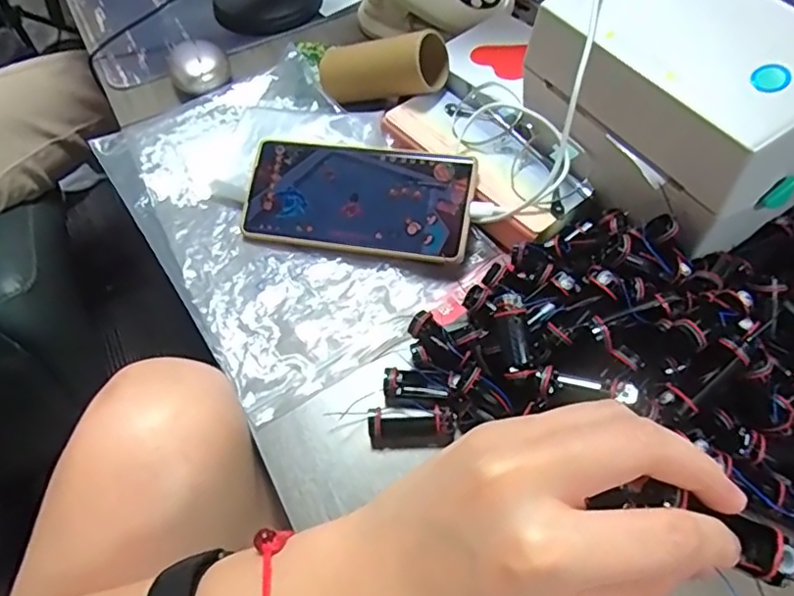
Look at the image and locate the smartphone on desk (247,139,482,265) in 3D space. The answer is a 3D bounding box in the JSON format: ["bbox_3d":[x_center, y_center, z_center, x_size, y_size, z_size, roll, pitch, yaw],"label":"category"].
[{"bbox_3d":[-0.029,-0.070,0.421,0.162,0.006,0.077,7,82,12],"label":"smartphone on desk"}]

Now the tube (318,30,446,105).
[{"bbox_3d":[-0.016,-0.183,0.471,0.104,0.049,0.044,-2,54,23],"label":"tube"}]

